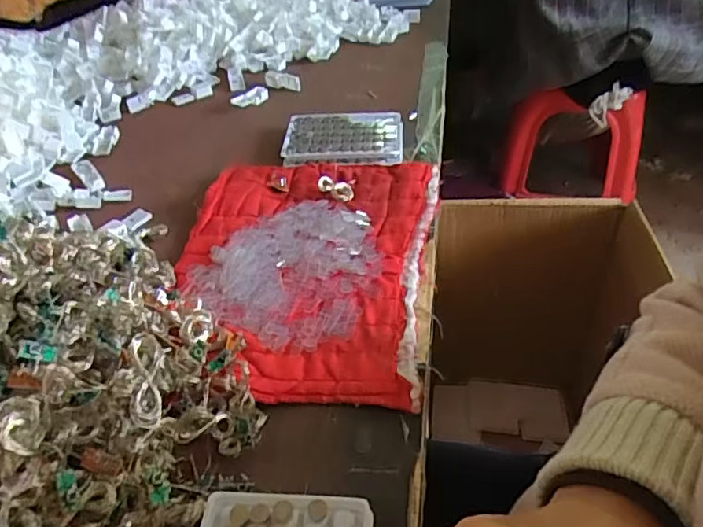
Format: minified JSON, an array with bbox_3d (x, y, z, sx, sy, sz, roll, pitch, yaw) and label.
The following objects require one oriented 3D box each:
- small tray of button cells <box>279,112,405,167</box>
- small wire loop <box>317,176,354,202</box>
[{"bbox_3d":[-0.009,-0.146,0.654,0.131,0.013,0.100,0,42,3],"label":"small tray of button cells"},{"bbox_3d":[-0.015,-0.075,0.578,0.037,0.014,0.020,22,42,-10],"label":"small wire loop"}]

